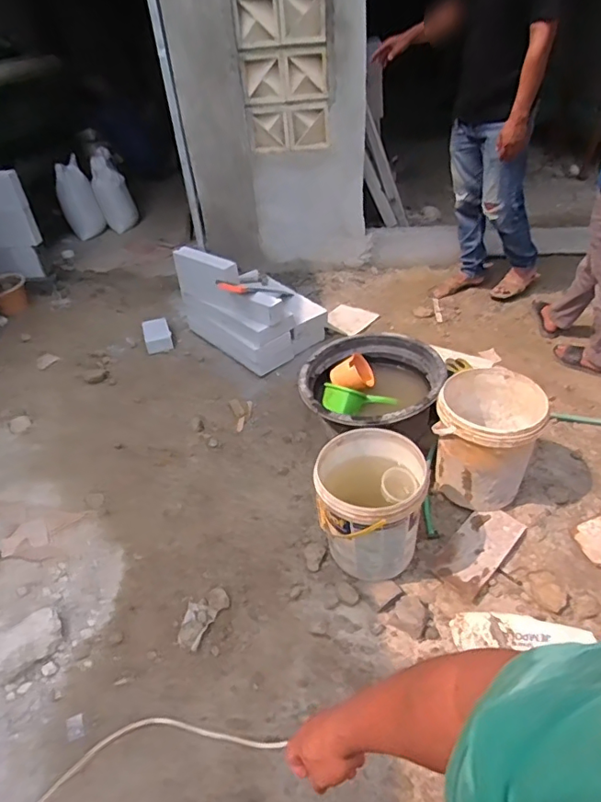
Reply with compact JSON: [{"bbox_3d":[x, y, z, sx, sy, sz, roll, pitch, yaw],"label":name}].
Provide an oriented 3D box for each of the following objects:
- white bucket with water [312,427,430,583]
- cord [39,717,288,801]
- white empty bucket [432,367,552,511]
[{"bbox_3d":[0.210,0.326,1.557,0.307,0.355,0.301,-1,39,6],"label":"white bucket with water"},{"bbox_3d":[-0.527,0.928,1.191,0.945,0.049,0.214,-19,40,-19],"label":"cord"},{"bbox_3d":[0.597,0.124,1.682,0.301,0.348,0.329,8,41,18],"label":"white empty bucket"}]

